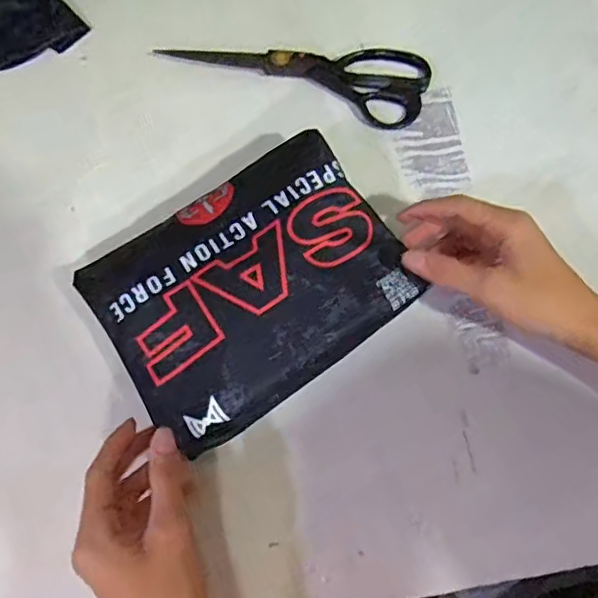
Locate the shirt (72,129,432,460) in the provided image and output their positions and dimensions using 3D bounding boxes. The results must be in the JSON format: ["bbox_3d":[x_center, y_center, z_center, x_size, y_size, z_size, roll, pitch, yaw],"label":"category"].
[{"bbox_3d":[-0.034,-0.011,0.394,0.205,0.029,0.155,-33,74,-8],"label":"shirt"}]

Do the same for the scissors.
[{"bbox_3d":[-0.003,-0.212,0.506,0.237,0.014,0.070,15,74,7],"label":"scissors"}]

